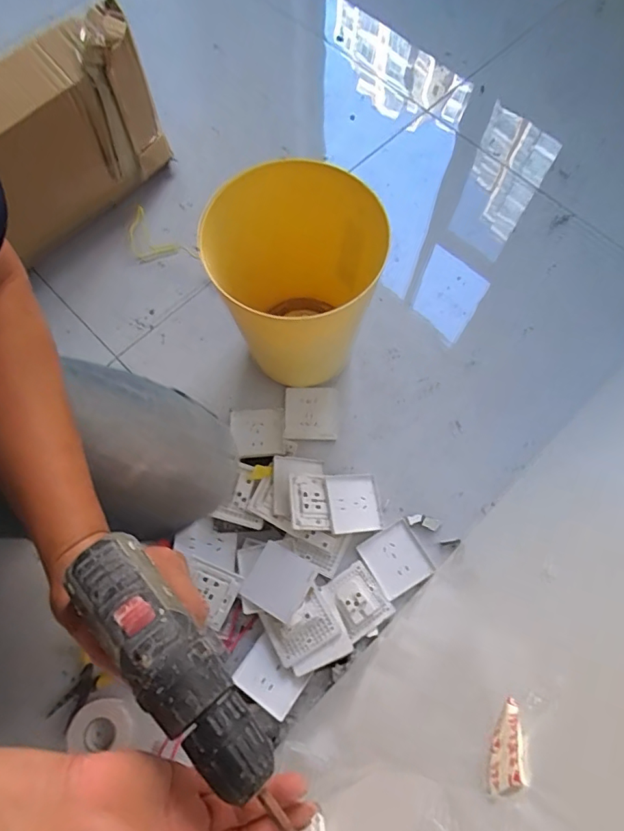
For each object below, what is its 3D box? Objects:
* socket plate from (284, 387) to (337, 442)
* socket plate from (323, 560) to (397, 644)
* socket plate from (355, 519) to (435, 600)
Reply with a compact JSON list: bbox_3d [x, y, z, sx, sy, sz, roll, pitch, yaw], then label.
[{"bbox_3d":[-0.003,-0.002,0.812,0.082,0.008,0.089,1,71,0],"label":"socket plate"},{"bbox_3d":[0.065,0.261,0.713,0.071,0.019,0.085,-34,75,-11],"label":"socket plate"},{"bbox_3d":[0.123,0.211,0.741,0.084,0.009,0.088,-29,74,-10],"label":"socket plate"}]

